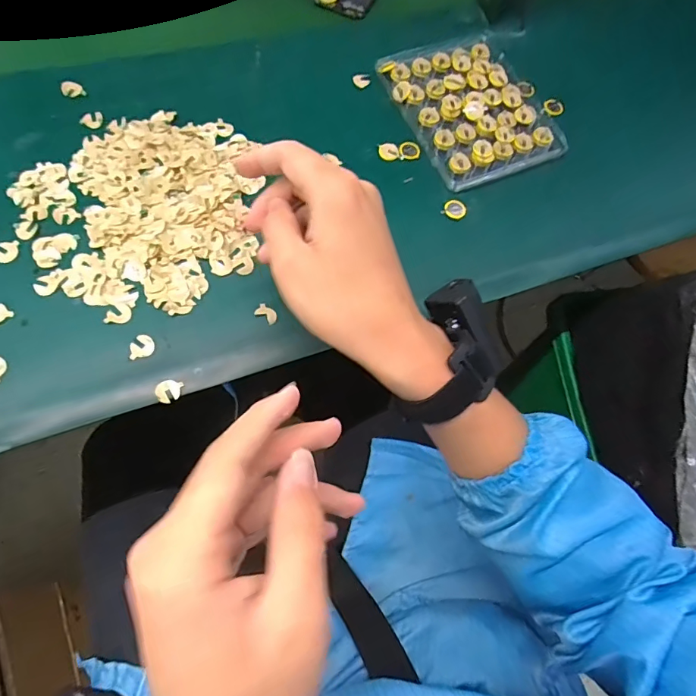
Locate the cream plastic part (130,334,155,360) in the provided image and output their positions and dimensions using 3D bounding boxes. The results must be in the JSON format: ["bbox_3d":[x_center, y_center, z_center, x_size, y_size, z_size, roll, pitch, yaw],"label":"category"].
[{"bbox_3d":[-0.162,-0.002,0.350,0.019,0.004,0.018,-15,71,-12],"label":"cream plastic part"}]

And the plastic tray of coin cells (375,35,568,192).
[{"bbox_3d":[0.129,-0.252,0.463,0.151,0.017,0.169,-24,76,-12],"label":"plastic tray of coin cells"}]

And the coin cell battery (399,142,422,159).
[{"bbox_3d":[0.062,-0.197,0.447,0.021,0.004,0.018,0,81,6],"label":"coin cell battery"}]

